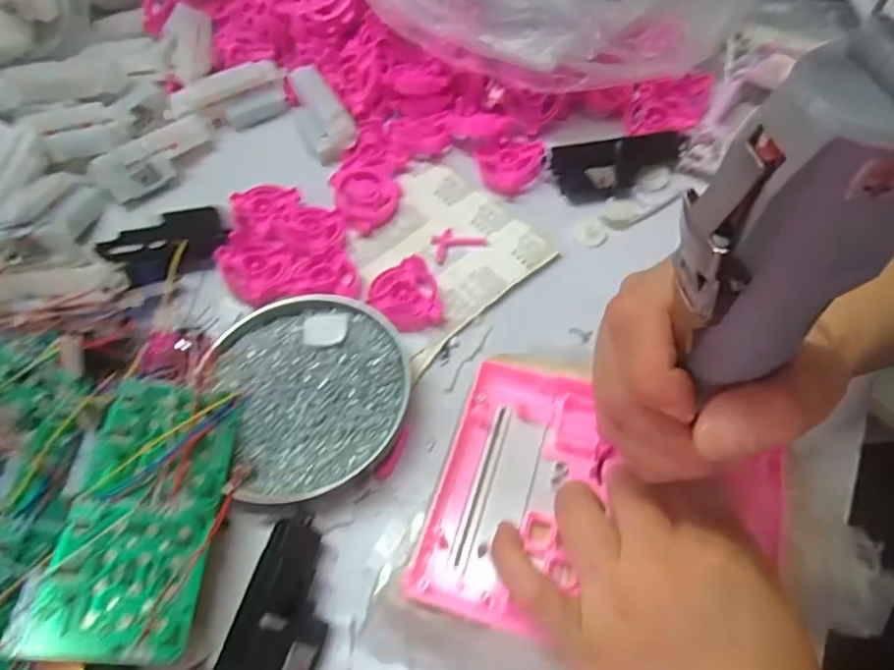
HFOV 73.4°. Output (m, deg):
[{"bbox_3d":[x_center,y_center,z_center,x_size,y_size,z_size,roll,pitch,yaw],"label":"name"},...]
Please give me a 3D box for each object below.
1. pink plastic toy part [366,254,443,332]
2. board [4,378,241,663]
[{"bbox_3d":[-0.030,-0.029,0.411,0.046,0.012,0.055,-13,58,-3],"label":"pink plastic toy part"},{"bbox_3d":[-0.157,0.088,0.313,0.072,0.008,0.145,14,50,-16],"label":"board"}]

